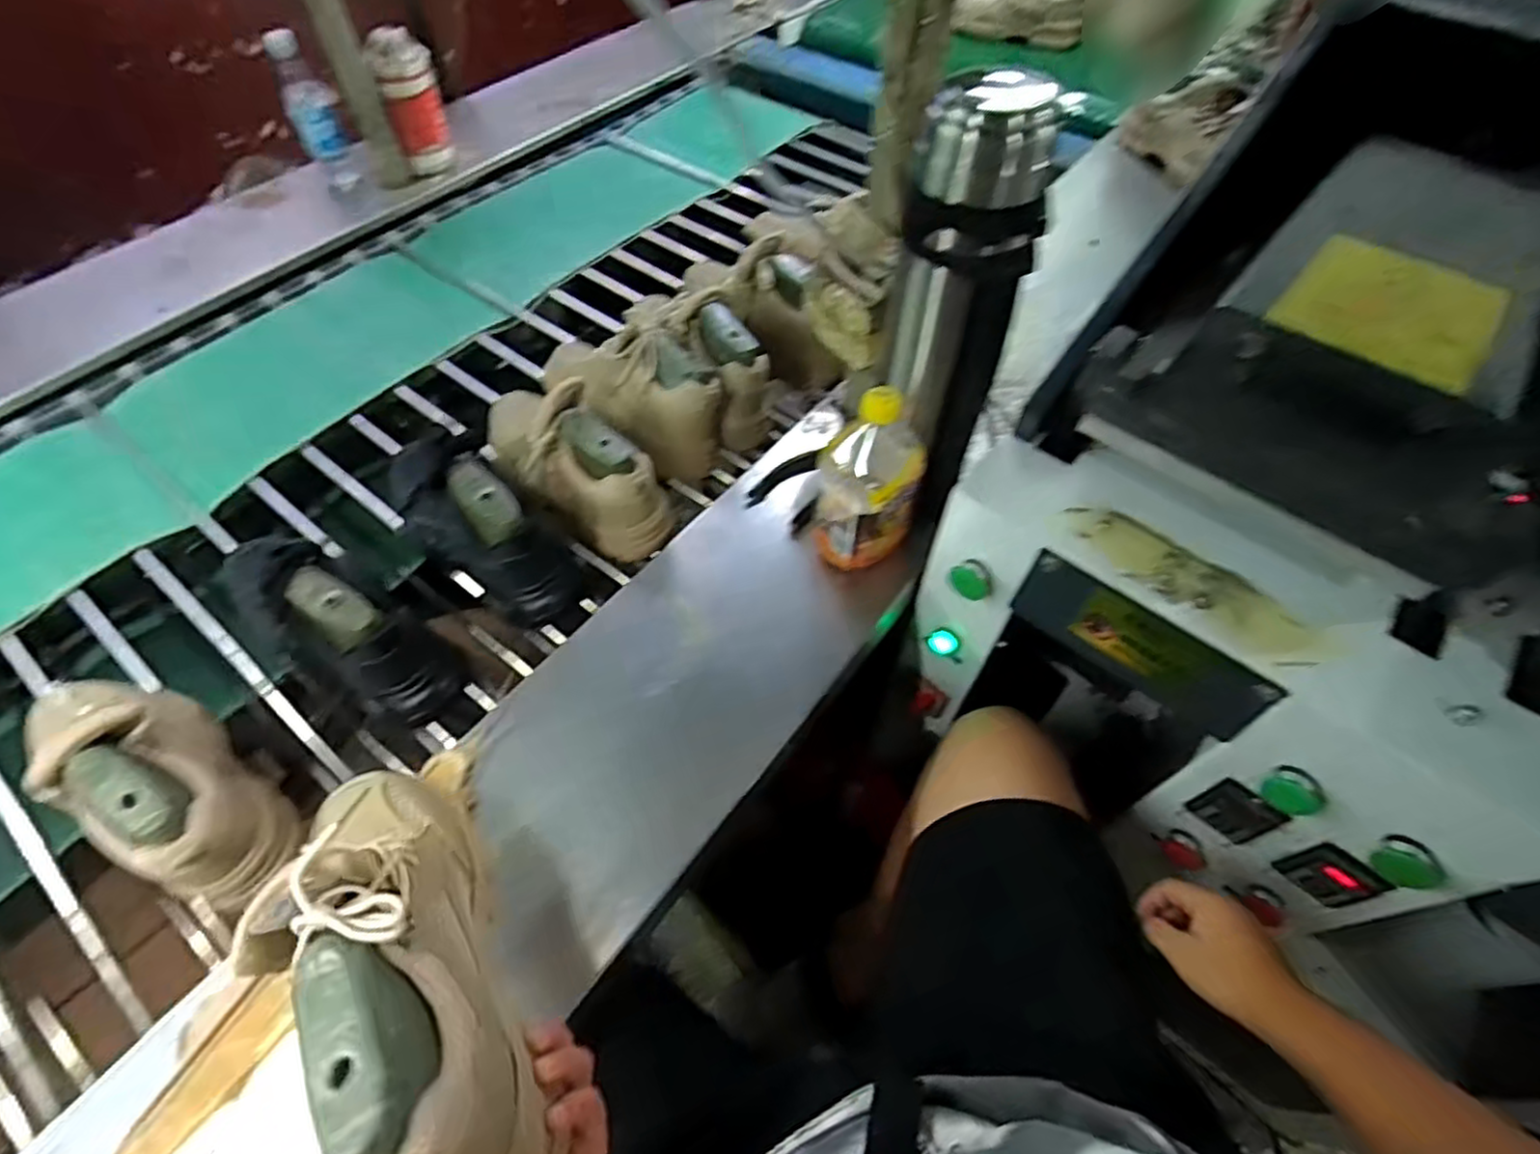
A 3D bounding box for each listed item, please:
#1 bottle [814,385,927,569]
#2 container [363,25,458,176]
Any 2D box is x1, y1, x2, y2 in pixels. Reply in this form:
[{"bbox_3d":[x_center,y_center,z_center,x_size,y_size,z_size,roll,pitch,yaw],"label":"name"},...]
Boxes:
[{"bbox_3d":[0.102,-0.101,0.701,0.098,0.203,0.120,12,58,7],"label":"bottle"},{"bbox_3d":[-0.608,-0.808,1.213,0.091,0.192,0.095,-18,59,-11],"label":"container"}]

